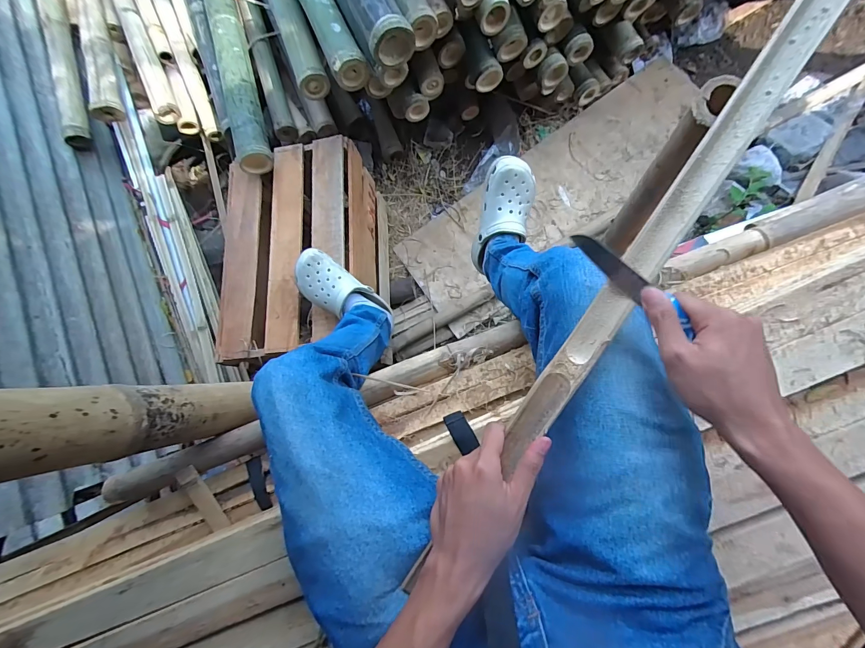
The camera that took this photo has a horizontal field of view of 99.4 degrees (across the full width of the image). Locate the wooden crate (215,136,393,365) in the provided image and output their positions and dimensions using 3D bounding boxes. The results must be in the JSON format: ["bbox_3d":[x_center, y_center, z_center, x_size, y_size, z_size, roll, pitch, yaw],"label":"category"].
[{"bbox_3d":[-0.359,-0.198,1.091,0.376,0.327,0.573,-6,83,6],"label":"wooden crate"}]

